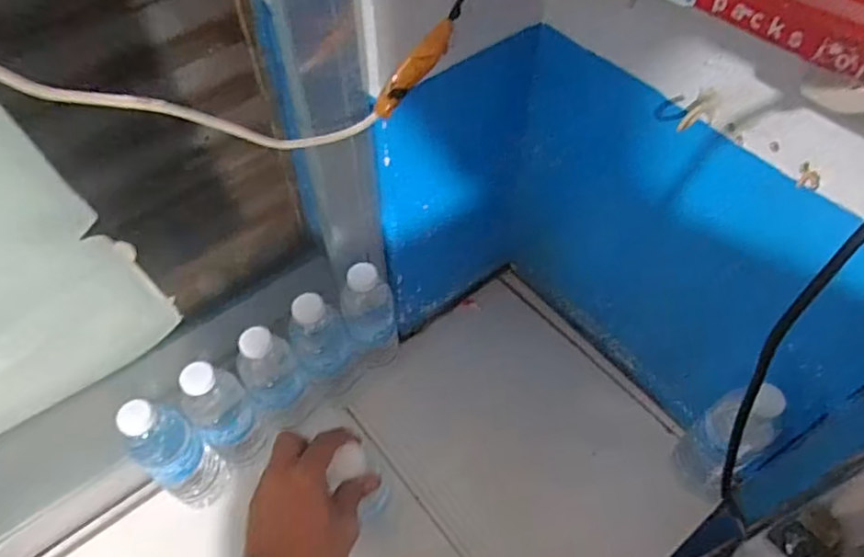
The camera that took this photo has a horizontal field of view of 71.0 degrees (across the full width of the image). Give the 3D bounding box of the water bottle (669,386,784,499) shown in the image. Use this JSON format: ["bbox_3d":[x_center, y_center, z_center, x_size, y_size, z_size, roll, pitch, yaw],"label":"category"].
[{"bbox_3d":[0.310,0.168,0.636,0.060,0.184,0.063,-38,63,-23],"label":"water bottle"}]

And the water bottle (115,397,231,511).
[{"bbox_3d":[-0.262,0.185,0.630,0.055,0.186,0.059,23,58,16],"label":"water bottle"}]

